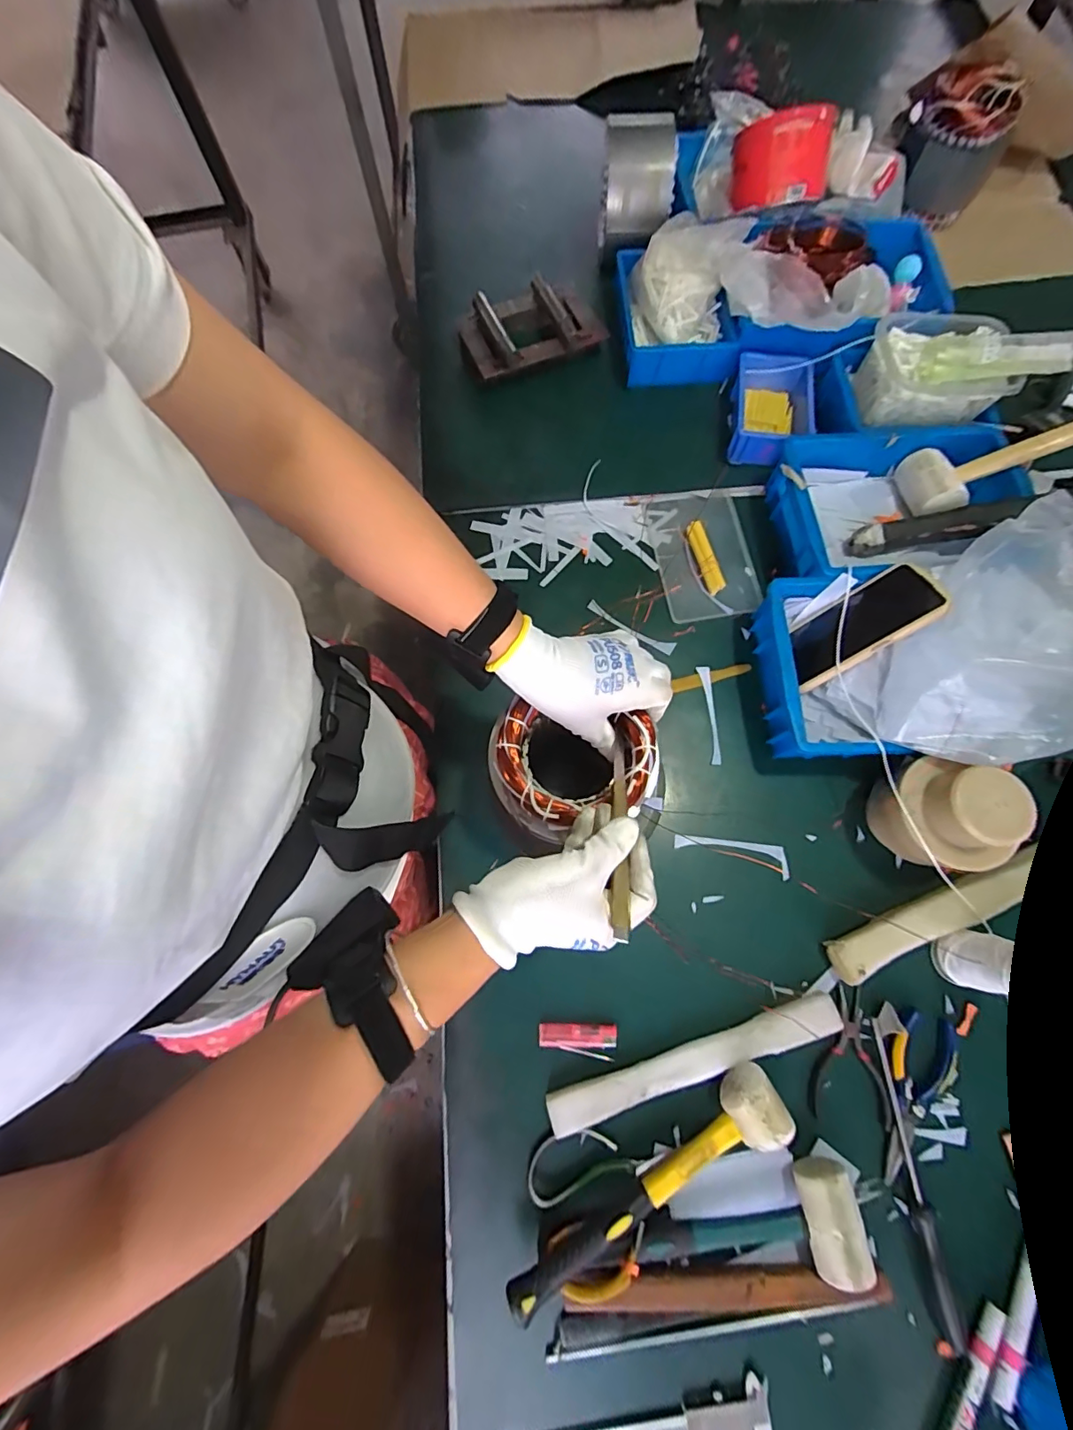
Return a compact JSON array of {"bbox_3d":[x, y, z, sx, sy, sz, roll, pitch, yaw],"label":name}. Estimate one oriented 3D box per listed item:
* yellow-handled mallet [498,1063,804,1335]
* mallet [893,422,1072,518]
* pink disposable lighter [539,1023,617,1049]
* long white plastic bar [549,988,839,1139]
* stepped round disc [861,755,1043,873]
[{"bbox_3d":[0.105,0.425,0.451,0.279,0.053,0.056,-33,75,-9],"label":"yellow-handled mallet"},{"bbox_3d":[0.587,-0.311,0.576,0.305,0.049,0.097,-15,72,22],"label":"mallet"},{"bbox_3d":[0.041,0.324,0.507,0.076,0.010,0.021,0,73,1],"label":"pink disposable lighter"},{"bbox_3d":[0.155,0.337,0.491,0.295,0.025,0.033,-18,74,-5],"label":"long white plastic bar"},{"bbox_3d":[0.392,0.099,0.504,0.094,0.130,0.090,0,73,1],"label":"stepped round disc"}]

